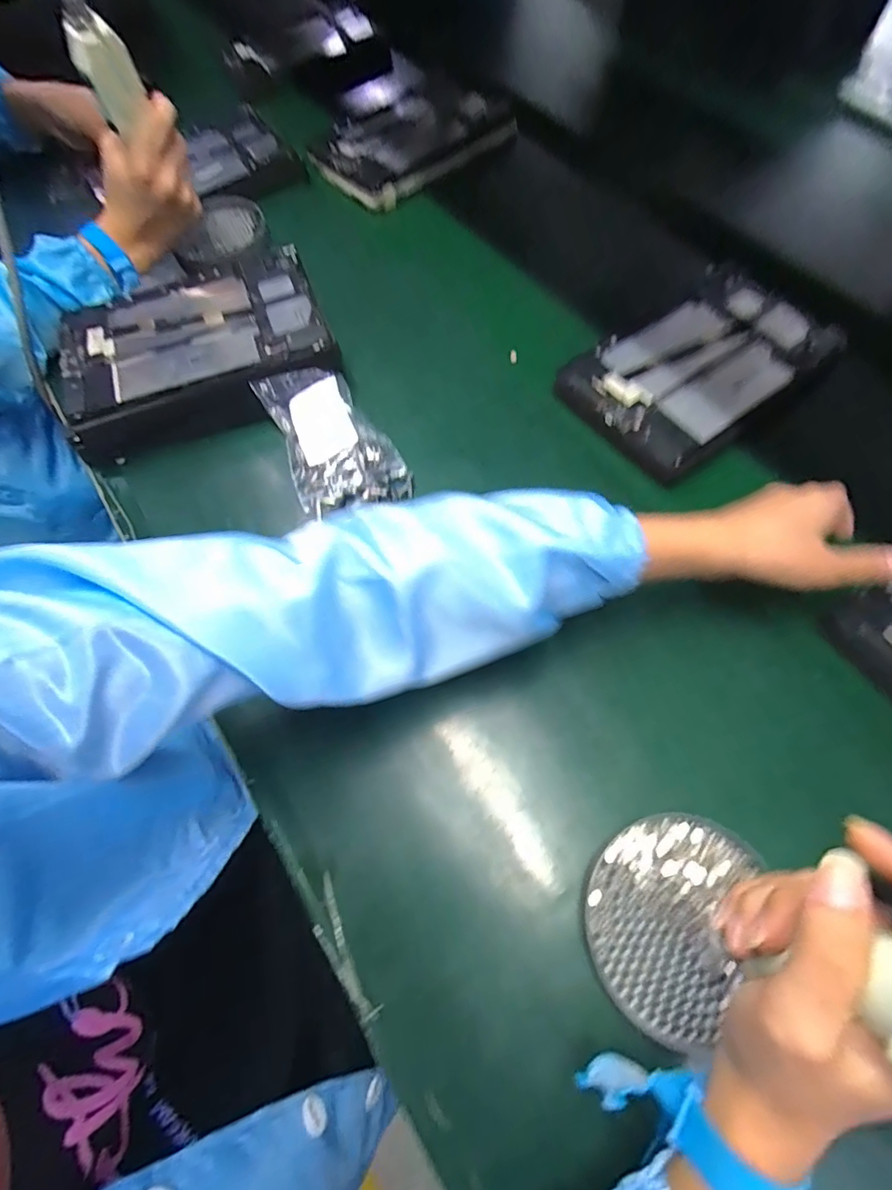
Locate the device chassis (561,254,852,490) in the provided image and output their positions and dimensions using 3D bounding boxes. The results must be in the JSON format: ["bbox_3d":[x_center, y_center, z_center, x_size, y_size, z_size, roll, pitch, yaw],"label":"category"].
[{"bbox_3d":[0.244,-0.217,0.501,0.261,0.032,0.159,-36,66,-15],"label":"device chassis"}]

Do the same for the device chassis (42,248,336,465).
[{"bbox_3d":[-0.244,-0.239,0.518,0.247,0.061,0.168,-17,63,-6],"label":"device chassis"}]

